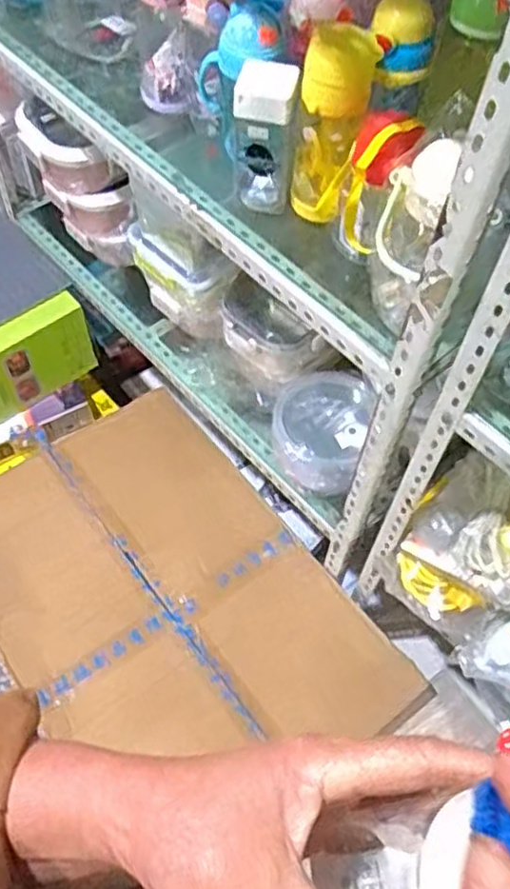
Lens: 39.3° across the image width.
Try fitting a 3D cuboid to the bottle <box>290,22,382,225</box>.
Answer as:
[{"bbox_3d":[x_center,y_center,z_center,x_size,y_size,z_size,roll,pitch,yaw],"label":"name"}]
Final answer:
[{"bbox_3d":[0.079,-0.318,0.733,0.070,0.182,0.081,12,58,4],"label":"bottle"}]

